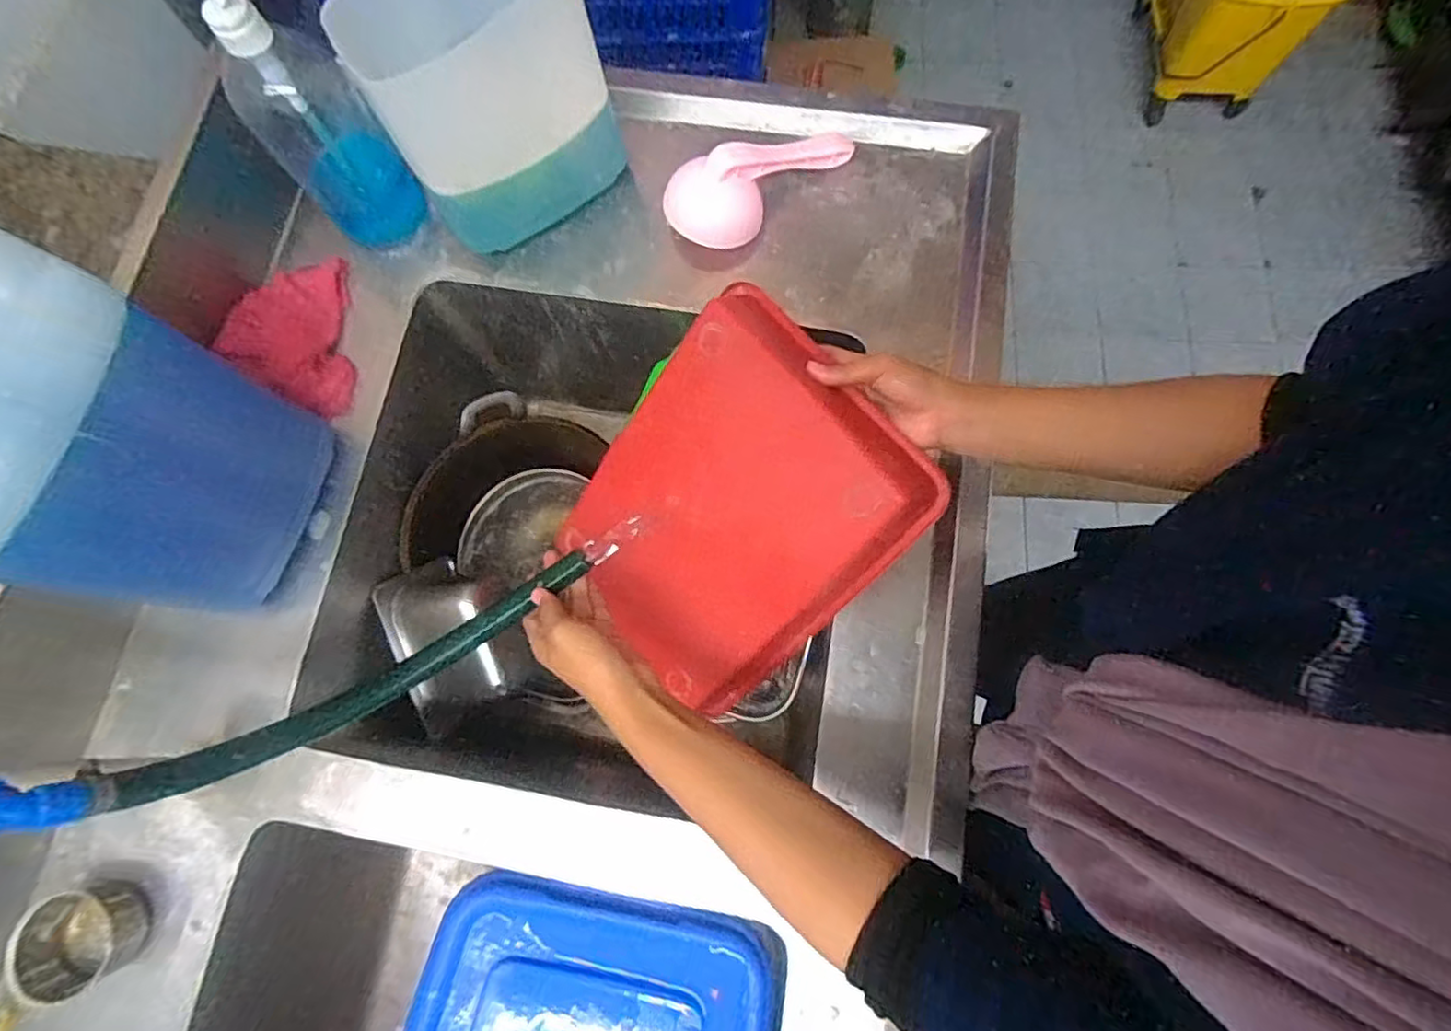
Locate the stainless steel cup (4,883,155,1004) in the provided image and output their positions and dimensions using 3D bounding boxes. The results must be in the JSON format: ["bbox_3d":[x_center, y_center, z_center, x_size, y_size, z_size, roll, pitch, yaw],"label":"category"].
[{"bbox_3d":[-0.499,0.326,0.492,0.072,0.052,0.073,0,76,2],"label":"stainless steel cup"}]

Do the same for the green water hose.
[{"bbox_3d":[-0.234,0.109,0.459,0.303,0.059,0.024,-29,75,-32],"label":"green water hose"}]

